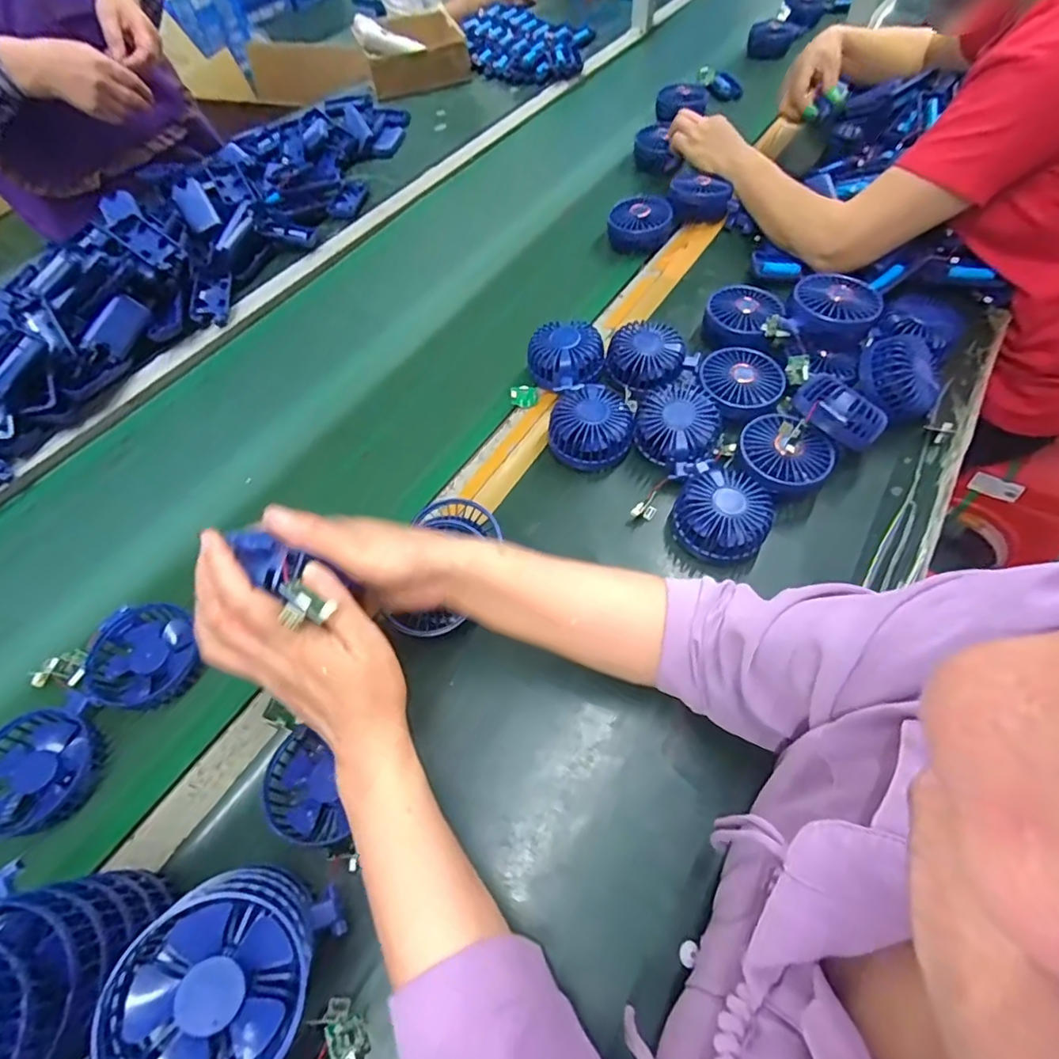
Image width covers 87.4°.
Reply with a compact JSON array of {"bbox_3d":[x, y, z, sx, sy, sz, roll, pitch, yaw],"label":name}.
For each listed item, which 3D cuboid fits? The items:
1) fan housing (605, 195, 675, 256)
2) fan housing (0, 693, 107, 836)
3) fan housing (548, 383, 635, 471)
[{"bbox_3d":[0.158,-0.441,0.790,0.086,0.034,0.100,7,58,8],"label":"fan housing"},{"bbox_3d":[-0.391,0.187,0.442,0.086,0.030,0.096,6,58,7],"label":"fan housing"},{"bbox_3d":[0.065,-0.111,0.589,0.087,0.039,0.088,-2,57,3],"label":"fan housing"}]

